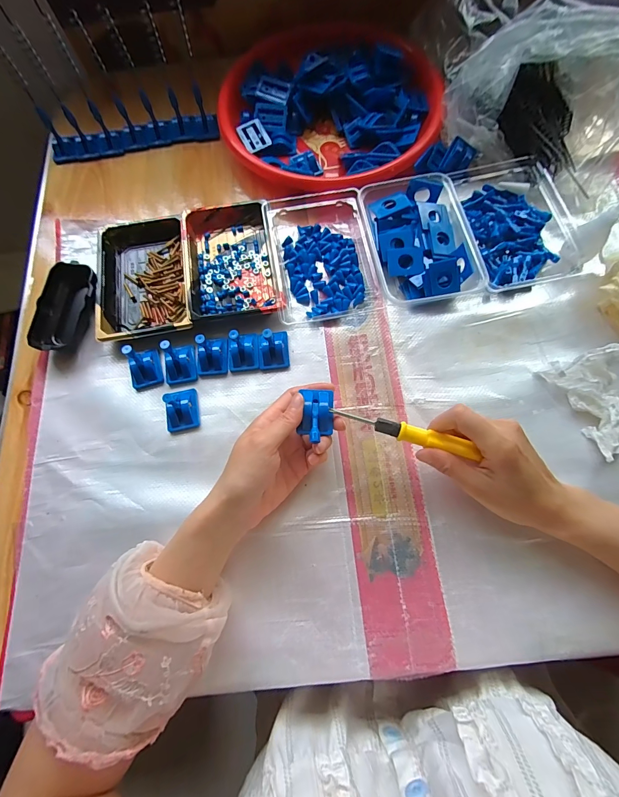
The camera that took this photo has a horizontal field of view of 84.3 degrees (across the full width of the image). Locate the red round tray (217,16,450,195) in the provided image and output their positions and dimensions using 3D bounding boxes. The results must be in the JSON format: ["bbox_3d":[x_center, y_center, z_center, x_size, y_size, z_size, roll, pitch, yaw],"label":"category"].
[{"bbox_3d":[0.022,-0.398,0.469,0.290,0.050,0.290,-1,74,2],"label":"red round tray"}]

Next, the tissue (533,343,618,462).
[{"bbox_3d":[0.286,0.001,0.333,0.056,0.043,0.102,-24,74,-5],"label":"tissue"}]

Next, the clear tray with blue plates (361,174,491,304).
[{"bbox_3d":[0.125,-0.189,0.403,0.112,0.033,0.159,-9,73,-1],"label":"clear tray with blue plates"}]

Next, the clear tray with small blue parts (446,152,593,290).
[{"bbox_3d":[0.245,-0.218,0.407,0.113,0.031,0.183,-9,73,-1],"label":"clear tray with small blue parts"}]

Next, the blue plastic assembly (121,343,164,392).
[{"bbox_3d":[-0.183,-0.035,0.368,0.032,0.043,0.037,-9,73,-1],"label":"blue plastic assembly"}]

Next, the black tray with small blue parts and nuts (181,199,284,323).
[{"bbox_3d":[-0.096,-0.168,0.414,0.102,0.023,0.163,-10,74,-1],"label":"black tray with small blue parts and nuts"}]

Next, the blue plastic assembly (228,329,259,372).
[{"bbox_3d":[-0.074,-0.054,0.372,0.033,0.043,0.036,-3,74,1],"label":"blue plastic assembly"}]

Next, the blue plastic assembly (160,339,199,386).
[{"bbox_3d":[-0.144,-0.041,0.368,0.036,0.042,0.040,-10,74,-1],"label":"blue plastic assembly"}]

